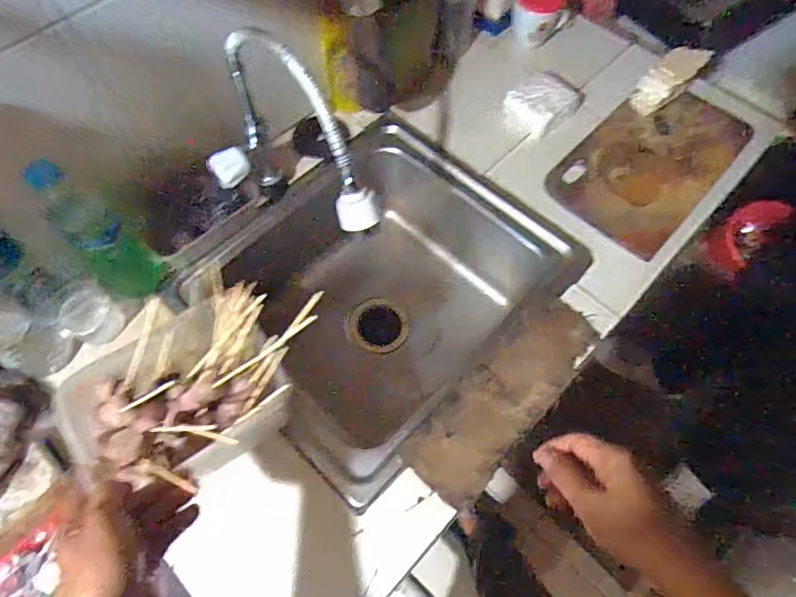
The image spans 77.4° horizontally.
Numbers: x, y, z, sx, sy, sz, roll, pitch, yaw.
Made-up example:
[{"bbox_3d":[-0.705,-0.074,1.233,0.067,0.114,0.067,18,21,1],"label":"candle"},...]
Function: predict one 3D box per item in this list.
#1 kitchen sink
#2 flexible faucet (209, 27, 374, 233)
[{"bbox_3d":[-0.027,-0.003,0.795,0.479,0.187,0.418,-41,70,-18],"label":"kitchen sink"},{"bbox_3d":[-0.126,-0.178,0.572,0.261,0.215,0.078,30,67,14],"label":"flexible faucet"}]

